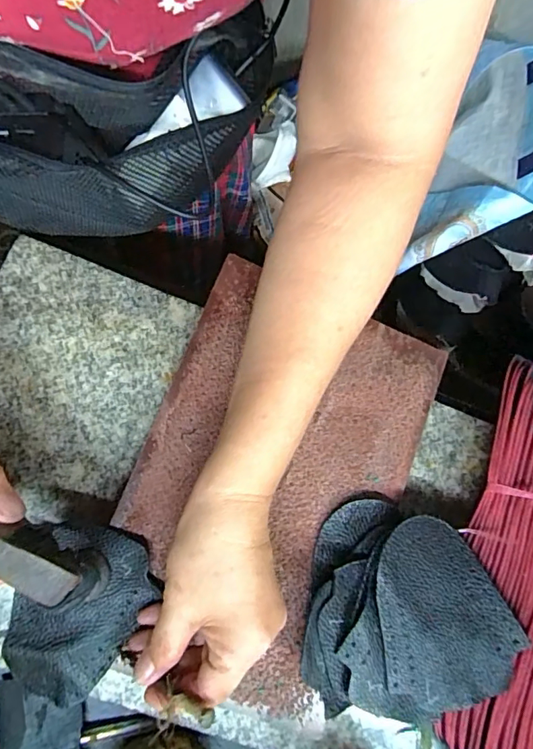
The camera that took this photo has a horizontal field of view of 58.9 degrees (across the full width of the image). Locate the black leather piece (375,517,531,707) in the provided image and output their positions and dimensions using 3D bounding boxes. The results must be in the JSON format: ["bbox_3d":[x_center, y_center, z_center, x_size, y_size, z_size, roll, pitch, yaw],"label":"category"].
[{"bbox_3d":[0.115,0.152,0.302,0.086,0.016,0.114,-6,78,0],"label":"black leather piece"}]

